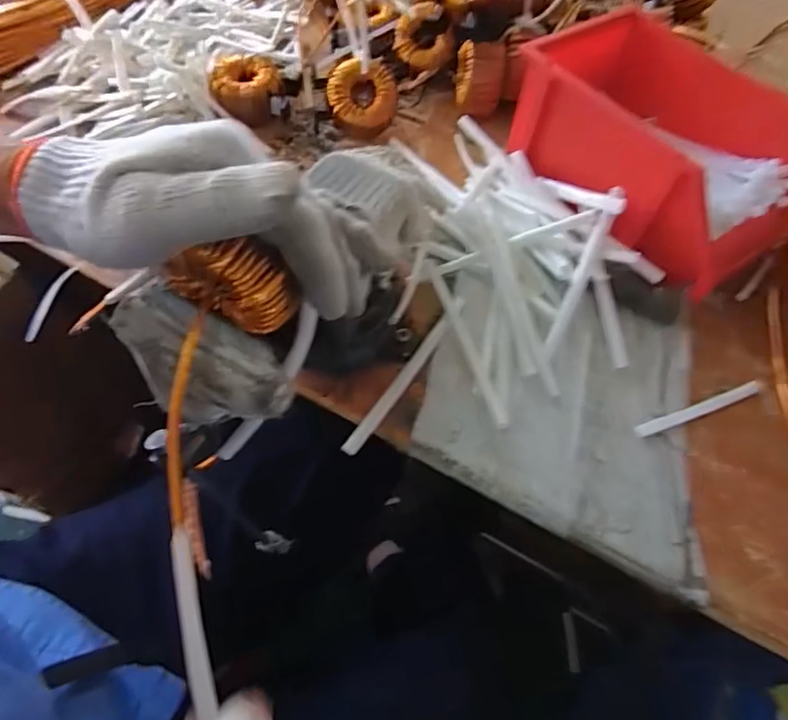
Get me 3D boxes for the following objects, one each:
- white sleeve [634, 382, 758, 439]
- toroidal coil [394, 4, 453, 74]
[{"bbox_3d":[0.233,0.038,0.408,0.115,0.005,0.010,-18,61,-13],"label":"white sleeve"},{"bbox_3d":[0.032,-0.357,0.585,0.063,0.025,0.068,2,101,14],"label":"toroidal coil"}]

